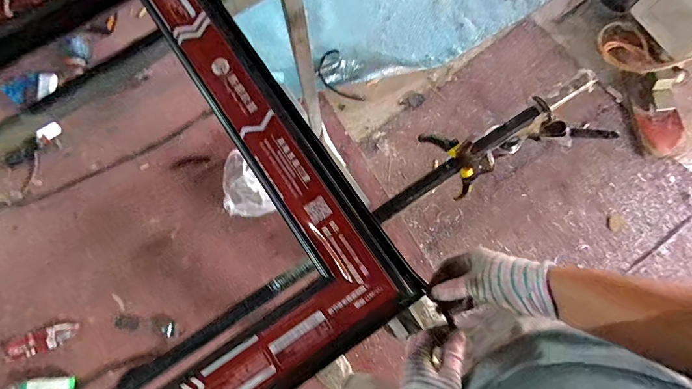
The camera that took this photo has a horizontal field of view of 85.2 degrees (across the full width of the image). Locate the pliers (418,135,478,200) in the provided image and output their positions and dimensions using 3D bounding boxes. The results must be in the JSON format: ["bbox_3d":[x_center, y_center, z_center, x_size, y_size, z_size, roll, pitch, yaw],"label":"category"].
[{"bbox_3d":[0.161,-0.060,0.573,0.025,0.137,0.120,-34,80,-8],"label":"pliers"}]

